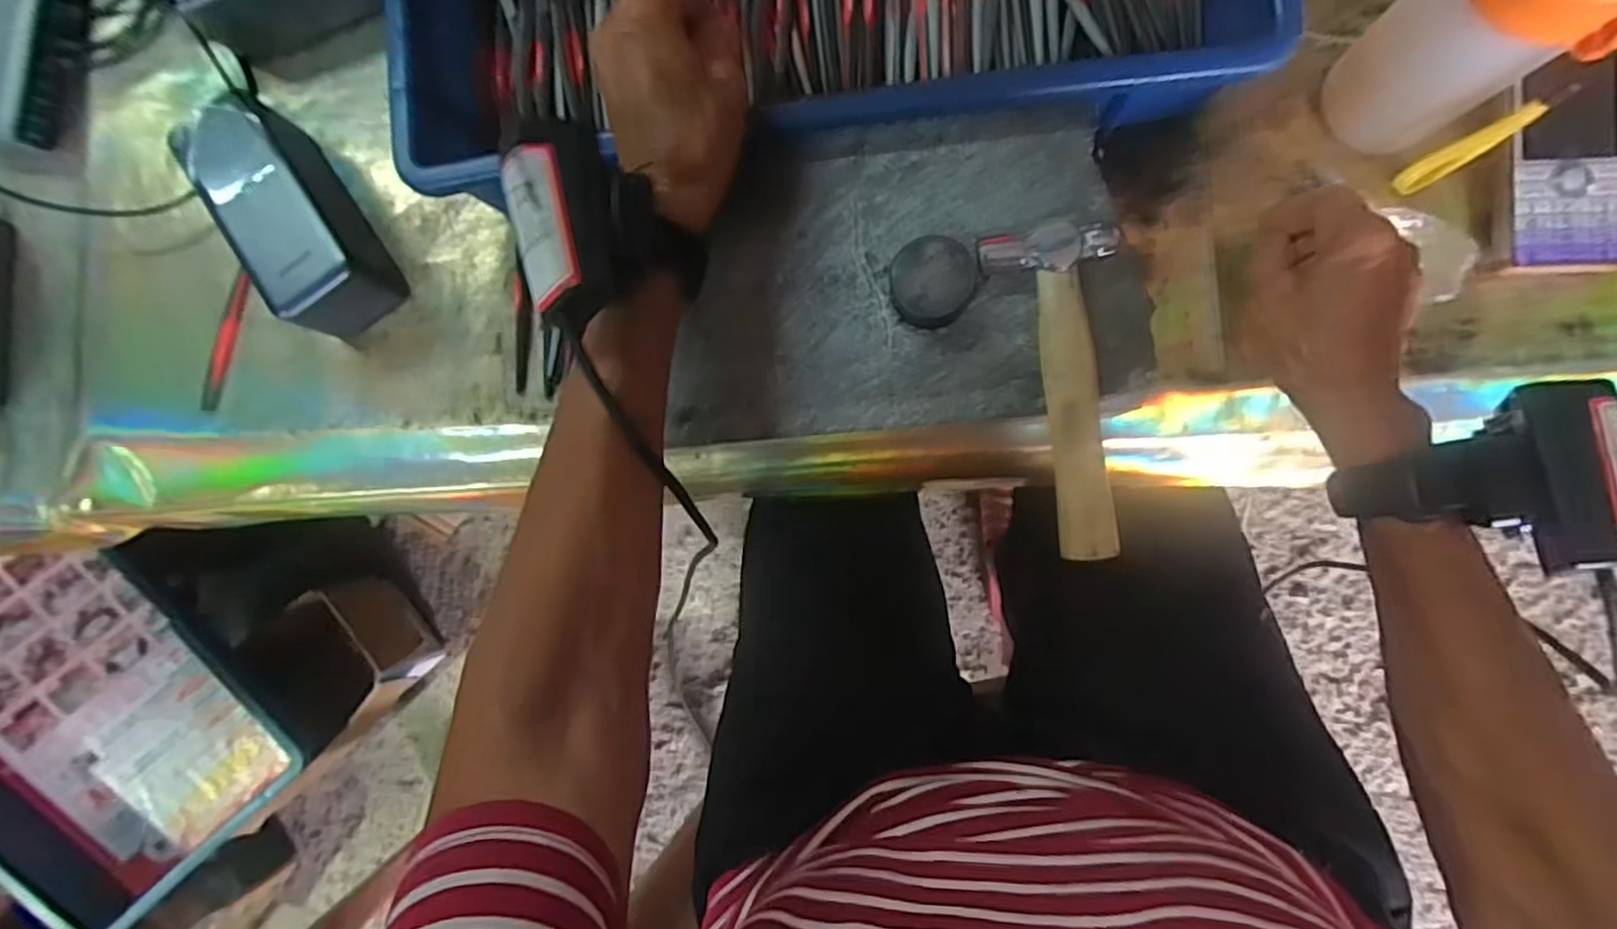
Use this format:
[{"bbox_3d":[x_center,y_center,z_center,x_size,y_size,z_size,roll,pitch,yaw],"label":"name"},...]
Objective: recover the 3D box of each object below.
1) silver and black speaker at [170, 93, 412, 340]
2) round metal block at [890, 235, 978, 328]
[{"bbox_3d":[-0.288,-0.137,0.399,0.056,0.052,0.131,-30,84,4],"label":"silver and black speaker"},{"bbox_3d":[0.057,-0.085,0.326,0.037,0.021,0.037,0,87,6],"label":"round metal block"}]

